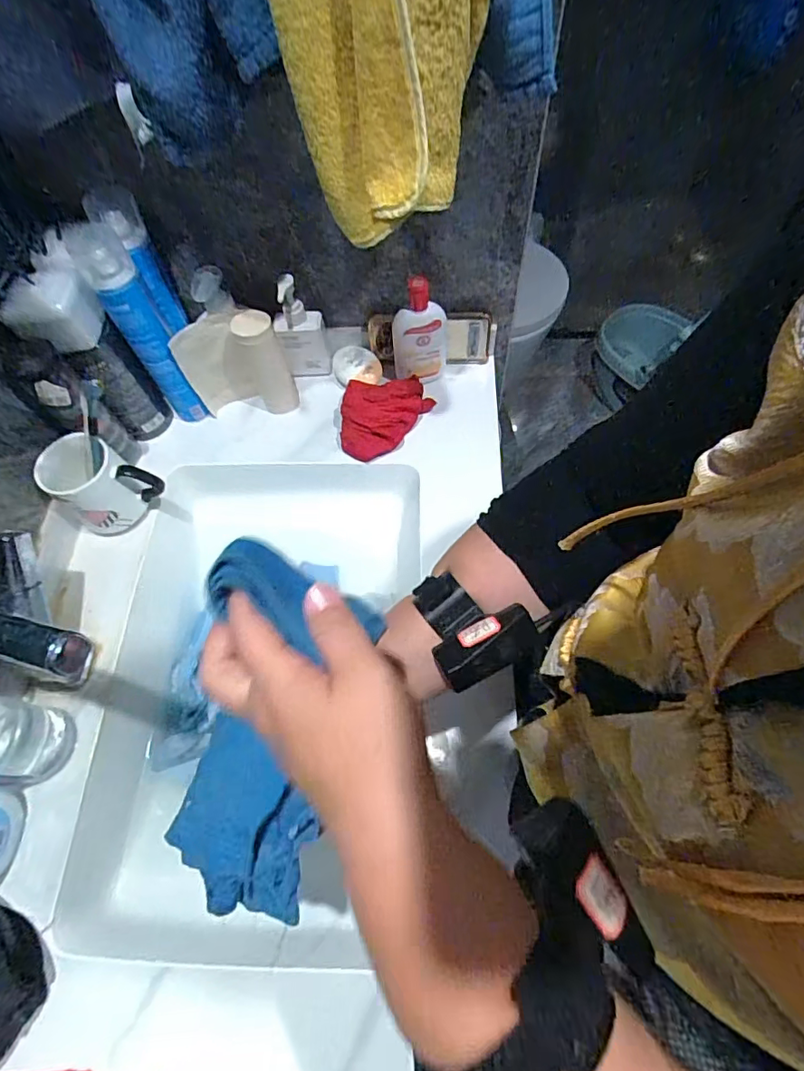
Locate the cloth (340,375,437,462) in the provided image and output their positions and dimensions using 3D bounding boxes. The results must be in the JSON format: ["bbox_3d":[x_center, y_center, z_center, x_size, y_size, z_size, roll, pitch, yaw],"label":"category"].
[{"bbox_3d":[-0.020,-0.158,0.699,0.123,0.050,0.101,-3,63,2],"label":"cloth"}]

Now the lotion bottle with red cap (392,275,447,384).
[{"bbox_3d":[0.024,-0.257,0.684,0.069,0.149,0.037,-4,63,2],"label":"lotion bottle with red cap"}]

